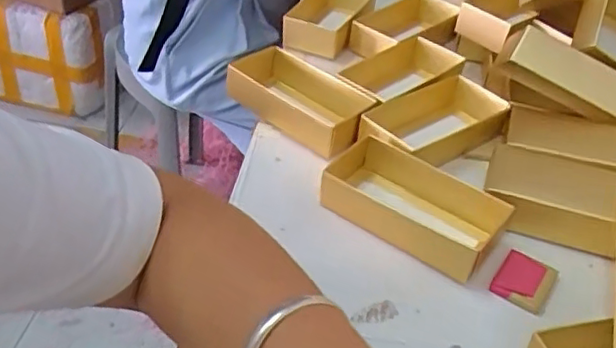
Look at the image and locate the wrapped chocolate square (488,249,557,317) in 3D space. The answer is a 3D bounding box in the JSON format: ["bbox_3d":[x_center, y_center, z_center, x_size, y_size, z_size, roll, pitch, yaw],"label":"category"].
[{"bbox_3d":[0.137,0.067,0.390,0.033,0.009,0.036,26,43,23],"label":"wrapped chocolate square"}]

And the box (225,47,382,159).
[{"bbox_3d":[-0.008,-0.065,0.509,0.135,0.033,0.068,31,45,27],"label":"box"}]

